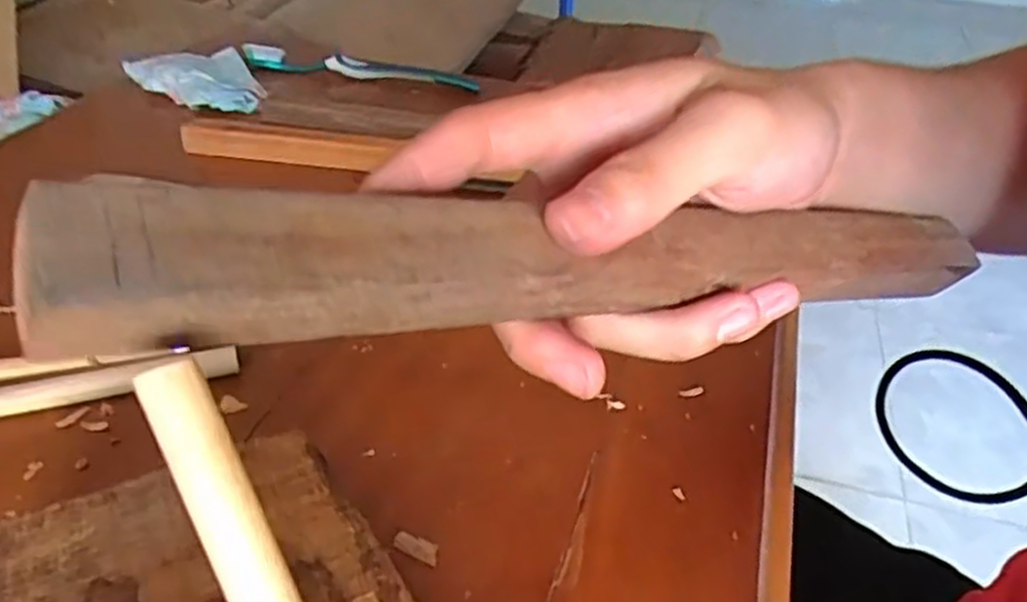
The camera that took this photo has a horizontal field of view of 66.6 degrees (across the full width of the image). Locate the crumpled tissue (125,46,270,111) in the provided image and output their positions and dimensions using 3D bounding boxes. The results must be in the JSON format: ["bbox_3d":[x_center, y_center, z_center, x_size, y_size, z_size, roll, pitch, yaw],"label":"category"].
[{"bbox_3d":[-0.244,-0.172,0.599,0.091,0.020,0.103,-13,39,-20],"label":"crumpled tissue"}]

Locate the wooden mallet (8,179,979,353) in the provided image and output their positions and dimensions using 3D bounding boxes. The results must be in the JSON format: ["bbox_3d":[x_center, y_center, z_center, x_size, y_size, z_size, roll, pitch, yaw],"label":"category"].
[{"bbox_3d":[0.036,-0.011,0.215,0.289,0.023,0.030,-3,34,-33],"label":"wooden mallet"}]

